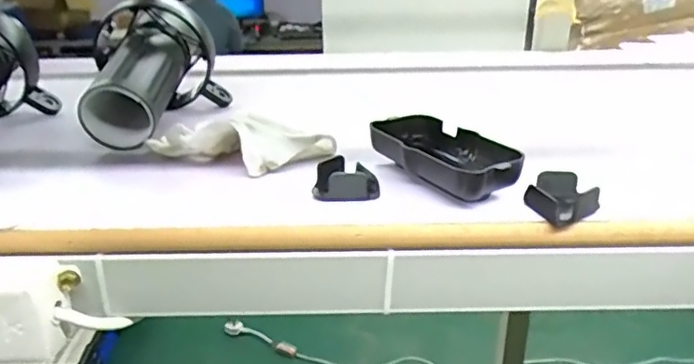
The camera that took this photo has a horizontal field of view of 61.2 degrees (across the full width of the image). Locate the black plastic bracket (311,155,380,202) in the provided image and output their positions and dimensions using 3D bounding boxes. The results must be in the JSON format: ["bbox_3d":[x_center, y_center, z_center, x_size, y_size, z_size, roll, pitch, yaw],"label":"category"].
[{"bbox_3d":[-0.002,-0.001,0.357,0.030,0.017,0.035,-22,31,-39],"label":"black plastic bracket"}]

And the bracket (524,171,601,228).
[{"bbox_3d":[0.123,0.009,0.334,0.031,0.016,0.035,-9,25,-17],"label":"bracket"}]

